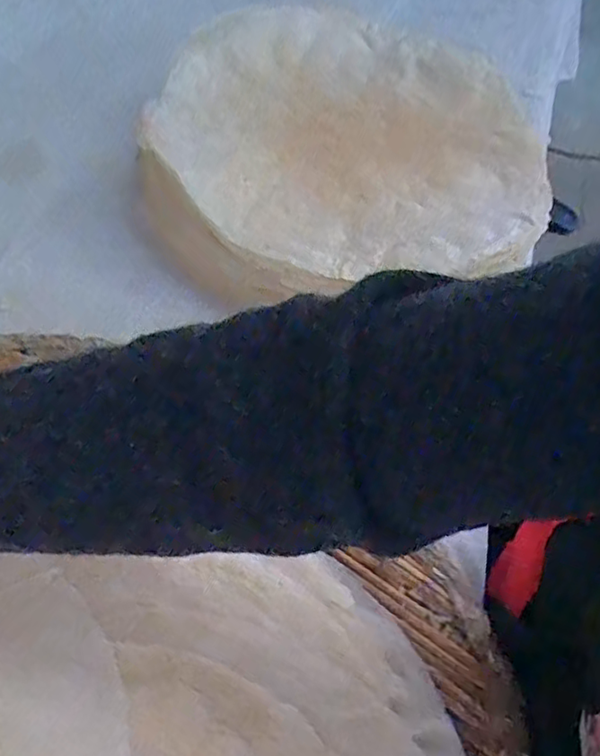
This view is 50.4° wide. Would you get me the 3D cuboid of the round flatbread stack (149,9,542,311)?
[{"bbox_3d":[0.053,-0.232,0.631,0.399,0.084,0.365,-4,56,-6],"label":"round flatbread stack"}]

